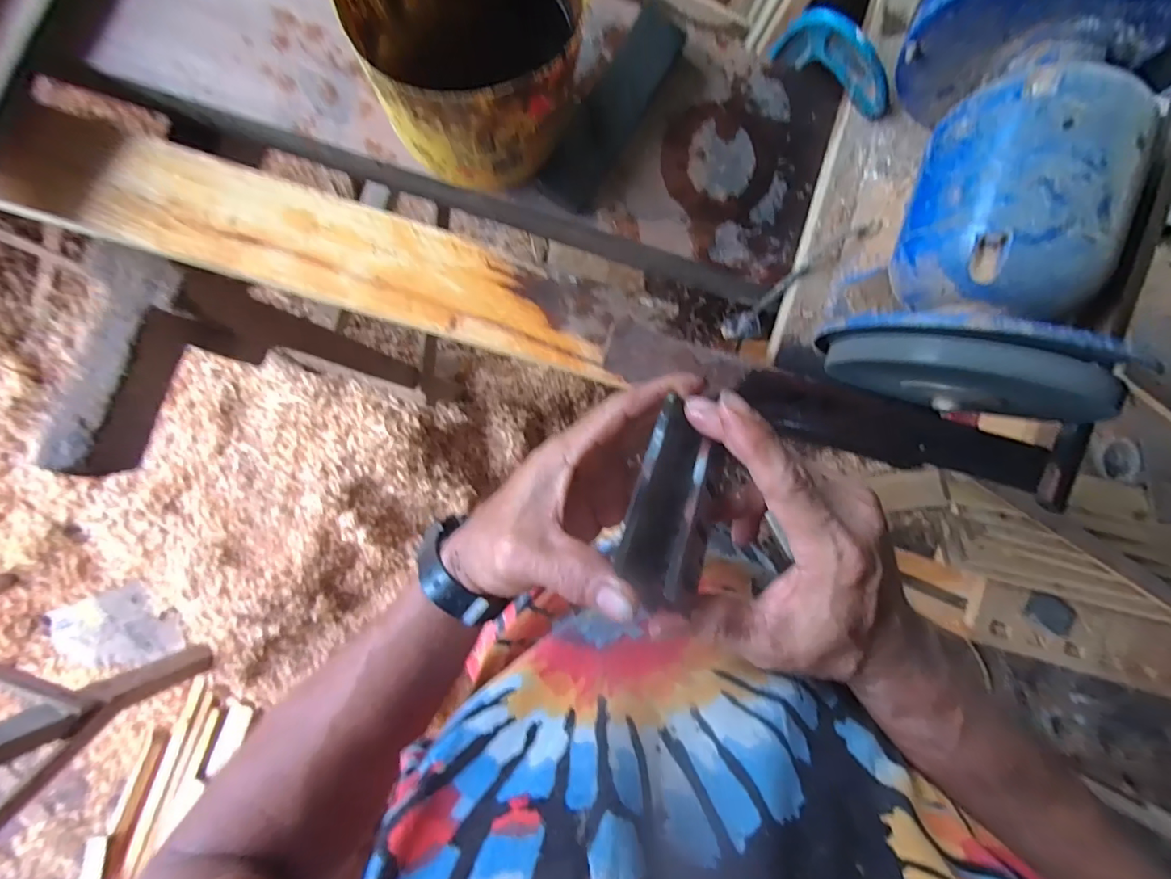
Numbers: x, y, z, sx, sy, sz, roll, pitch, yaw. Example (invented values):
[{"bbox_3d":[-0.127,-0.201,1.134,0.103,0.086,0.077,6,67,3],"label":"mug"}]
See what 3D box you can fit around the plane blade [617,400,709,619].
[{"bbox_3d":[0.046,0.031,0.248,0.046,0.010,0.107,28,58,-15],"label":"plane blade"}]

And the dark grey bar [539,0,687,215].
[{"bbox_3d":[0.027,-0.320,0.489,0.055,0.028,0.200,29,88,-7],"label":"dark grey bar"}]

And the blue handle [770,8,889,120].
[{"bbox_3d":[0.250,-0.368,0.496,0.126,0.069,0.020,44,87,-6],"label":"blue handle"}]

